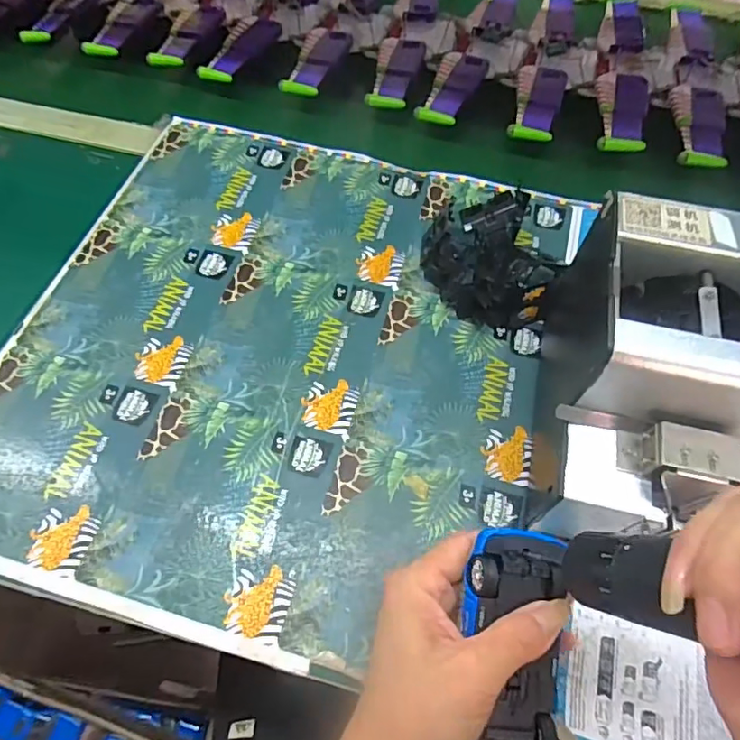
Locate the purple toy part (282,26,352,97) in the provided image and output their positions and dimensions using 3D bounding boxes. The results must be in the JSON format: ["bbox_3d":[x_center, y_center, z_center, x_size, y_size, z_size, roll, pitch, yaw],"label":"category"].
[{"bbox_3d":[-0.061,-0.339,0.584,0.048,0.015,0.117,18,61,9],"label":"purple toy part"}]

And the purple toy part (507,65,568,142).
[{"bbox_3d":[0.178,-0.281,0.560,0.049,0.012,0.113,13,60,6],"label":"purple toy part"}]

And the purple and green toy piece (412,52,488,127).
[{"bbox_3d":[0.087,-0.304,0.570,0.047,0.012,0.124,22,62,11],"label":"purple and green toy piece"}]

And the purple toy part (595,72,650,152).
[{"bbox_3d":[0.260,-0.266,0.548,0.049,0.018,0.116,11,63,5],"label":"purple toy part"}]

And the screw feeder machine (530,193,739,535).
[{"bbox_3d":[0.187,0.004,0.341,0.123,0.147,0.155,9,60,4],"label":"screw feeder machine"}]

